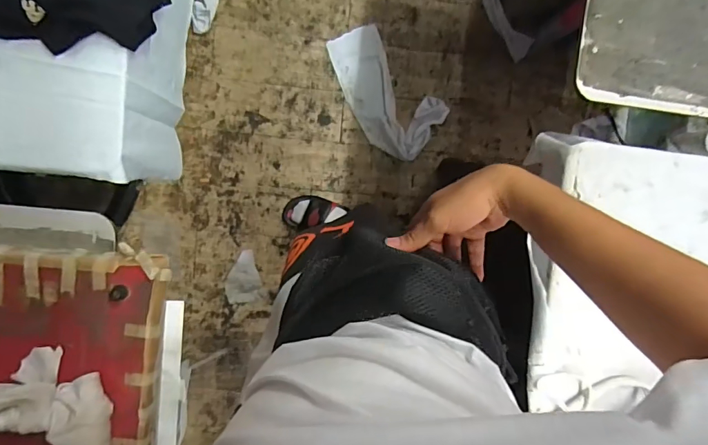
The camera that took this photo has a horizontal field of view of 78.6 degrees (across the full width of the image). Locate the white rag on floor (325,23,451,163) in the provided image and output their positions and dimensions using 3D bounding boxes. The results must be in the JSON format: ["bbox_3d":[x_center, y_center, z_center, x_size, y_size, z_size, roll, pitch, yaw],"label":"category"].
[{"bbox_3d":[0.083,-0.399,1.328,0.231,0.034,0.411,-43,96,0],"label":"white rag on floor"}]

